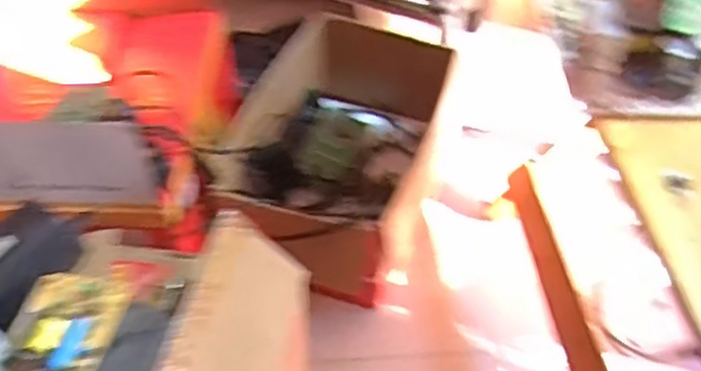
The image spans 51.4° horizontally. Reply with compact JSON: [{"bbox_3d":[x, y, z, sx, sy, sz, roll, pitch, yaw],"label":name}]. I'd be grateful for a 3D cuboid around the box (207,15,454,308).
[{"bbox_3d":[-0.008,-0.062,1.082,0.273,0.191,0.440,15,52,15],"label":"box"}]

